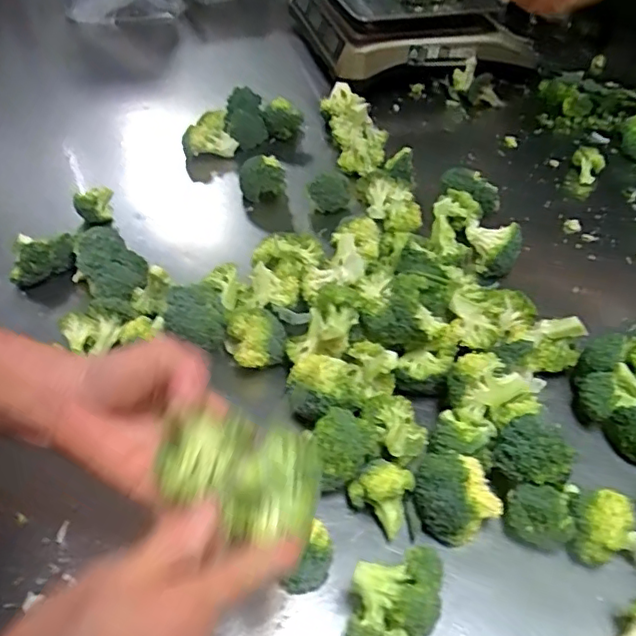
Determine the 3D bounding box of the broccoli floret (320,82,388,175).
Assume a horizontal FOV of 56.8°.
[{"bbox_3d":[0.051,-0.250,0.779,0.068,0.045,0.170,-8,48,-8],"label":"broccoli floret"}]

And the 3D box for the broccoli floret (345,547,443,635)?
[{"bbox_3d":[0.048,0.181,0.376,0.057,0.054,0.054,3,47,1],"label":"broccoli floret"}]

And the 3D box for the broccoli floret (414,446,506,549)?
[{"bbox_3d":[0.101,0.130,0.430,0.061,0.046,0.054,27,52,21],"label":"broccoli floret"}]

